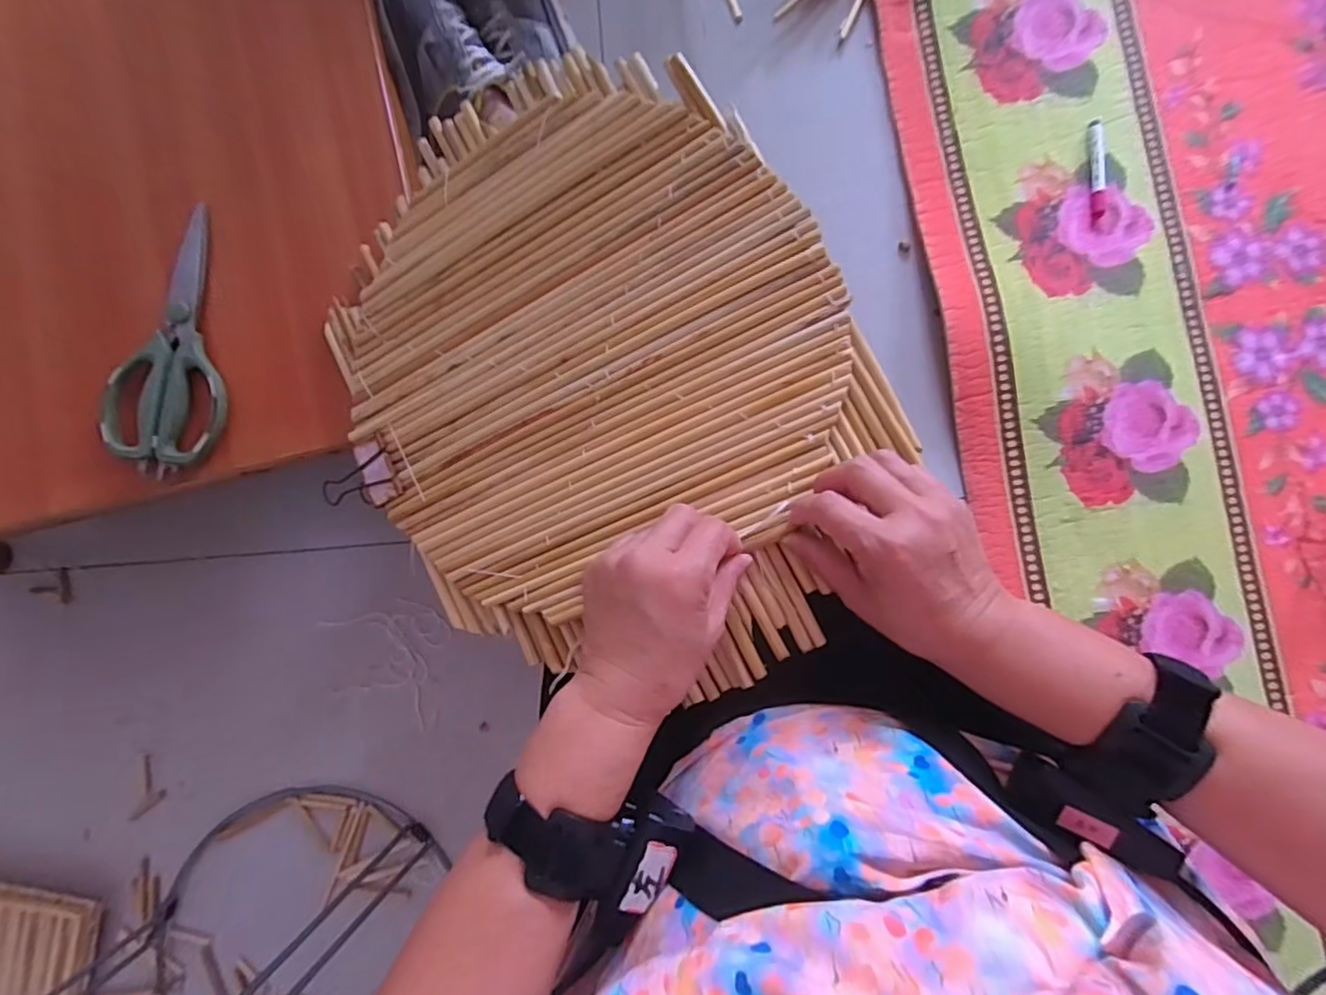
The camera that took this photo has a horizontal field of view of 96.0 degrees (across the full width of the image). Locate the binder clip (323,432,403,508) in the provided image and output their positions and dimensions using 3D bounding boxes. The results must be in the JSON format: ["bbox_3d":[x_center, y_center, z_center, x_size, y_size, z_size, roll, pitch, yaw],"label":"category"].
[{"bbox_3d":[-0.225,-0.013,0.455,0.059,0.028,0.049,-24,85,1],"label":"binder clip"}]

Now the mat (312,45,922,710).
[{"bbox_3d":[-0.048,-0.074,0.402,0.334,0.018,0.421,-27,86,11],"label":"mat"}]

